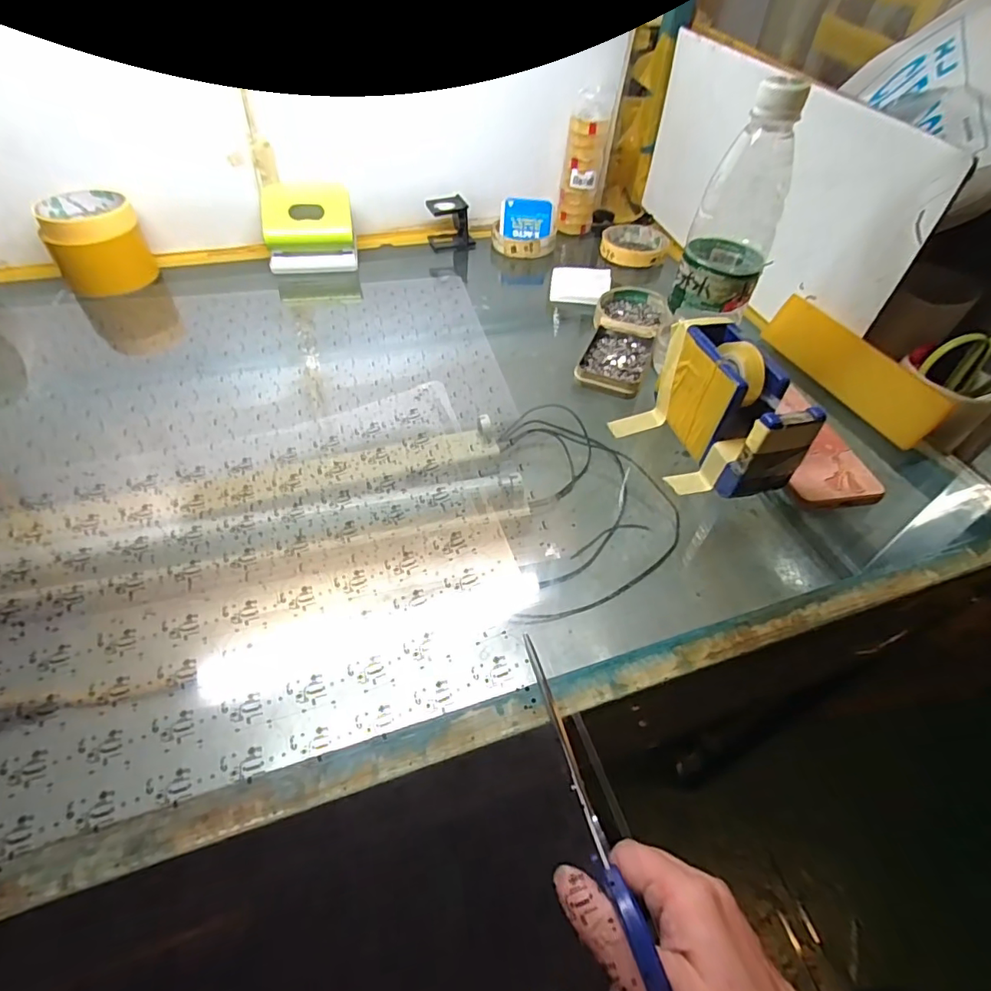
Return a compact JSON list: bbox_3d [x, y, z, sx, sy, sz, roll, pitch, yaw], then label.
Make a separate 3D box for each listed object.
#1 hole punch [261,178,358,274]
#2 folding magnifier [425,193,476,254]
[{"bbox_3d":[-0.217,-0.314,0.609,0.100,0.074,0.062,-8,49,-10],"label":"hole punch"},{"bbox_3d":[-0.058,-0.355,0.677,0.056,0.056,0.043,-7,49,-10],"label":"folding magnifier"}]

